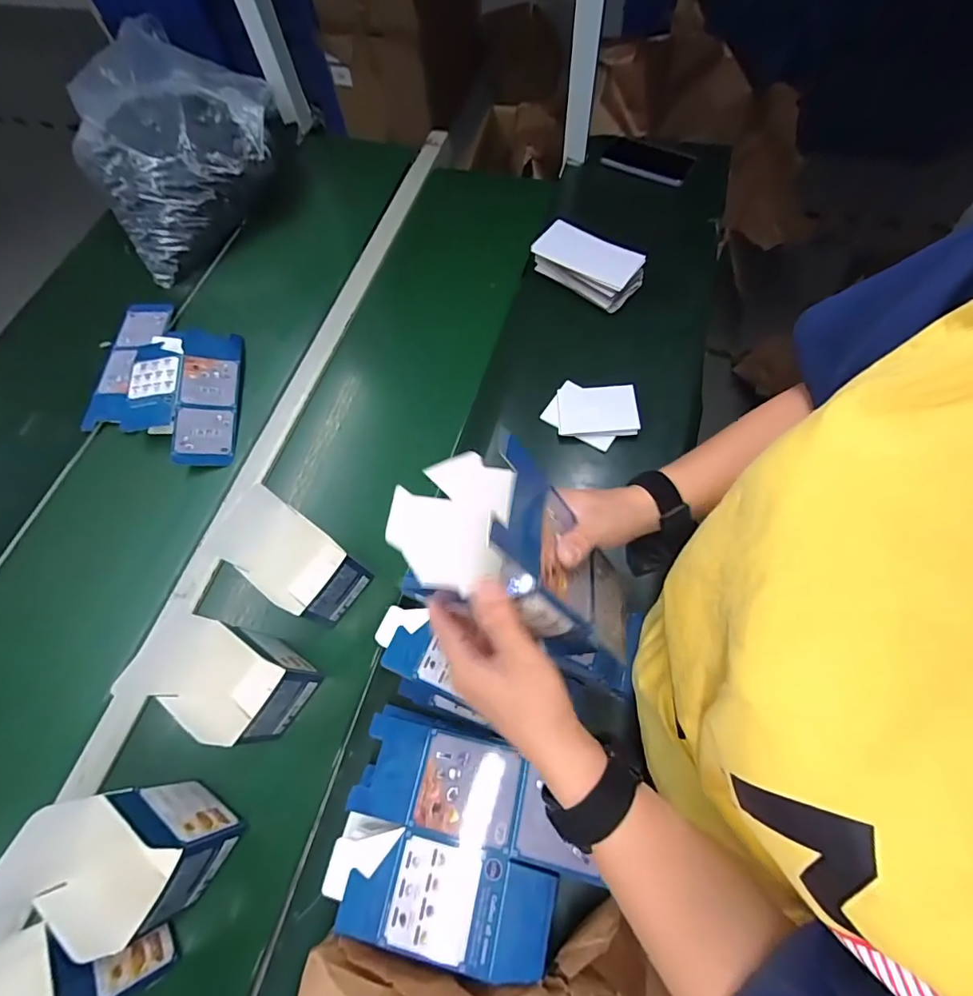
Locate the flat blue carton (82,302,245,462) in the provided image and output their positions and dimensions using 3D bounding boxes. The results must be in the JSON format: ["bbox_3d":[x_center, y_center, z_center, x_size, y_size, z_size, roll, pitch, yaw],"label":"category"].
[{"bbox_3d":[-0.494,-0.188,0.737,0.225,0.045,0.298,-3,69,4],"label":"flat blue carton"}]

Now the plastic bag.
[{"bbox_3d":[-0.537,-0.630,0.860,0.355,0.200,0.348,-36,70,-9],"label":"plastic bag"}]

